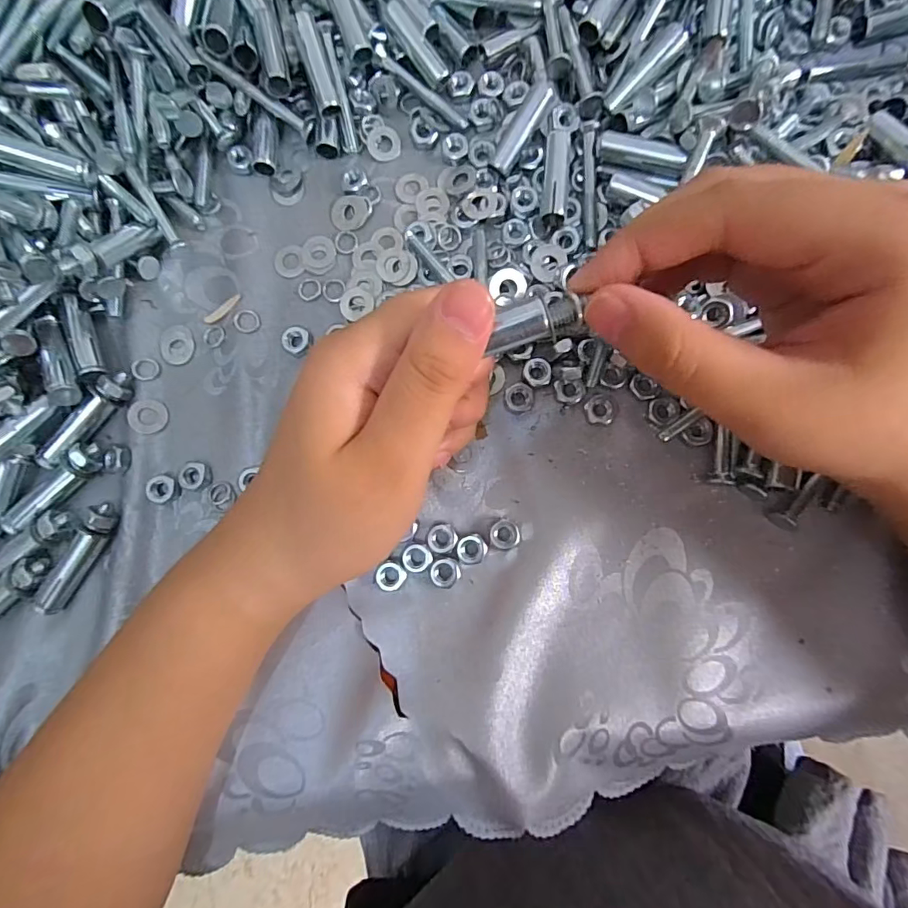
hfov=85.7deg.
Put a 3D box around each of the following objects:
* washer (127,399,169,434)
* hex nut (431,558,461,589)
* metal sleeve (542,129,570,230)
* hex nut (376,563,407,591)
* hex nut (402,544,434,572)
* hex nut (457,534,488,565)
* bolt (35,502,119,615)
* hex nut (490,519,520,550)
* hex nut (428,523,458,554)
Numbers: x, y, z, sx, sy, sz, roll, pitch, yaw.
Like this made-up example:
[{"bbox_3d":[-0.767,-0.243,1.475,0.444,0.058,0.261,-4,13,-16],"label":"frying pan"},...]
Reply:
[{"bbox_3d":[-0.146,-0.018,0.233,0.018,0.004,0.016,13,85,6],"label":"washer"},{"bbox_3d":[-0.004,0.052,0.214,0.012,0.005,0.013,-40,82,0],"label":"hex nut"},{"bbox_3d":[0.046,-0.124,0.222,0.011,0.009,0.044,4,84,5],"label":"metal sleeve"},{"bbox_3d":[-0.028,0.055,0.215,0.011,0.004,0.012,39,88,8],"label":"hex nut"},{"bbox_3d":[-0.016,0.046,0.216,0.012,0.004,0.012,-45,82,-1],"label":"hex nut"},{"bbox_3d":[0.008,0.042,0.215,0.012,0.004,0.013,30,87,7],"label":"hex nut"},{"bbox_3d":[-0.172,0.048,0.223,0.010,0.010,0.054,33,87,8],"label":"bolt"},{"bbox_3d":[0.023,0.035,0.216,0.013,0.004,0.013,-6,83,4],"label":"hex nut"},{"bbox_3d":[-0.005,0.037,0.216,0.013,0.004,0.013,-10,83,4],"label":"hex nut"}]

